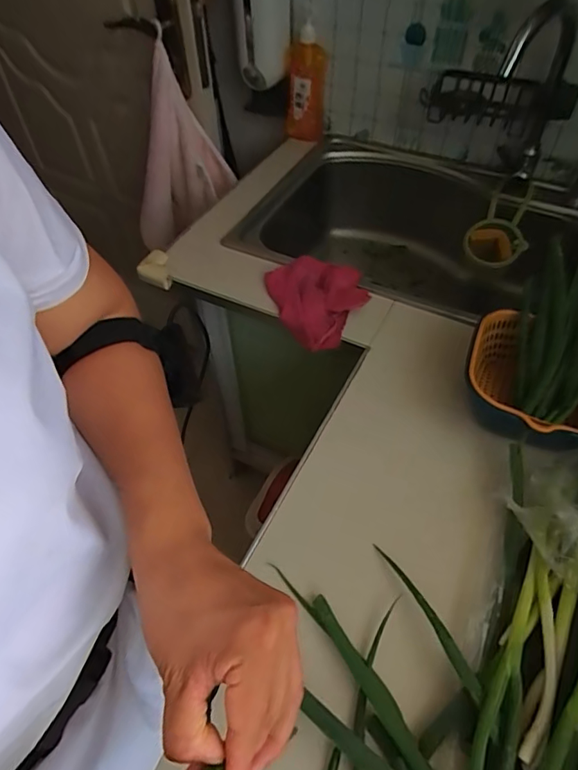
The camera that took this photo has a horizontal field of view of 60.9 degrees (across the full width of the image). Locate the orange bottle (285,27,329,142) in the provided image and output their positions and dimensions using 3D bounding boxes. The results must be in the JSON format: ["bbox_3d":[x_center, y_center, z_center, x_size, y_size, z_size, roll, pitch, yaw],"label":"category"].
[{"bbox_3d":[0.033,-0.595,1.009,0.080,0.223,0.055,-1,52,1],"label":"orange bottle"}]

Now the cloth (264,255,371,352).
[{"bbox_3d":[0.050,-0.131,0.757,0.139,0.038,0.162,-13,52,-8],"label":"cloth"}]

